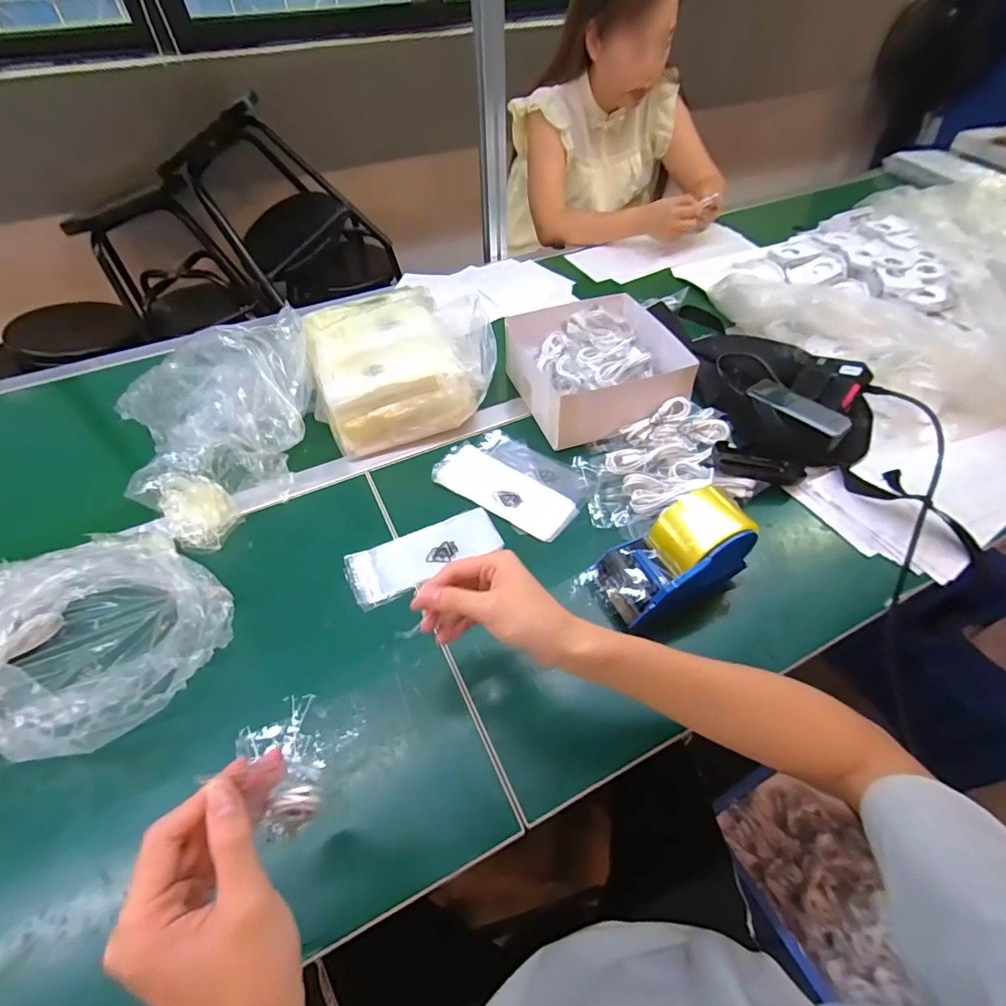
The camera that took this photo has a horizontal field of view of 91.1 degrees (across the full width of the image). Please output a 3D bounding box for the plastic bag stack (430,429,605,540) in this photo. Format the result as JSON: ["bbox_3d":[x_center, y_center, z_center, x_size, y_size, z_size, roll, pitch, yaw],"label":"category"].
[{"bbox_3d":[0.017,-0.032,0.639,0.187,0.014,0.130,29,56,24],"label":"plastic bag stack"}]

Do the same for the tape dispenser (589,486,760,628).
[{"bbox_3d":[0.173,0.056,0.500,0.148,0.097,0.081,-23,55,-16],"label":"tape dispenser"}]

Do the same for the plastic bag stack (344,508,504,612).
[{"bbox_3d":[-0.089,0.059,0.567,0.172,0.011,0.070,-22,53,-17],"label":"plastic bag stack"}]

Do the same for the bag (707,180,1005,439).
[{"bbox_3d":[0.717,-0.373,0.831,0.622,0.092,0.495,-32,56,-23],"label":"bag"}]

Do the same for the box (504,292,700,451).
[{"bbox_3d":[0.128,-0.209,0.718,0.210,0.081,0.241,-17,51,-12],"label":"box"}]

